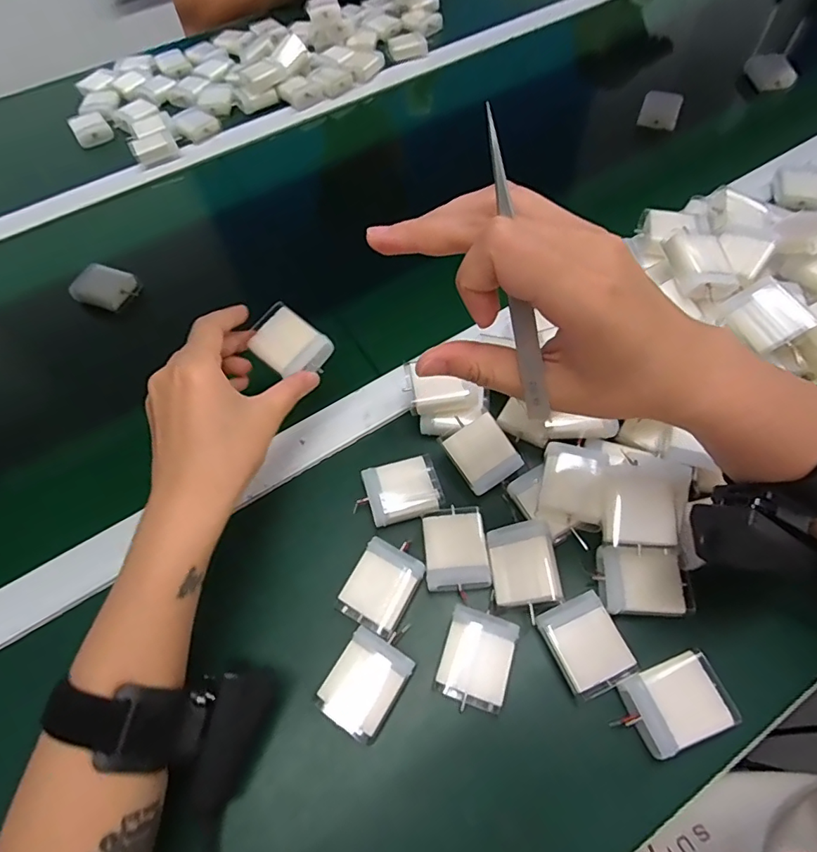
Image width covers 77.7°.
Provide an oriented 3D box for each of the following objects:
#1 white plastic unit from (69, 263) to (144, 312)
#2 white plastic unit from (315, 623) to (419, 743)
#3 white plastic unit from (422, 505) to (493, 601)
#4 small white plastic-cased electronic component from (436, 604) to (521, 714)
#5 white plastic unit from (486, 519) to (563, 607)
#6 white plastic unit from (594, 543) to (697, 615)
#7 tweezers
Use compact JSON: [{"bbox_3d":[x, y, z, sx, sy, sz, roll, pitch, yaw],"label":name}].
[{"bbox_3d":[-0.297,-0.136,0.496,0.050,0.021,0.045,18,63,14],"label":"white plastic unit"},{"bbox_3d":[-0.025,0.155,0.306,0.041,0.019,0.052,27,66,18],"label":"white plastic unit"},{"bbox_3d":[0.031,0.082,0.339,0.041,0.008,0.054,-5,60,1],"label":"white plastic unit"},{"bbox_3d":[0.042,0.139,0.305,0.039,0.013,0.051,15,62,12],"label":"small white plastic-cased electronic component"},{"bbox_3d":[0.073,0.087,0.325,0.041,0.012,0.051,-20,55,28],"label":"white plastic unit"},{"bbox_3d":[0.148,0.095,0.314,0.054,0.010,0.038,1,61,5],"label":"white plastic unit"},{"bbox_3d":[0.042,-0.056,0.196,0.009,0.116,0.004,-17,21,-6],"label":"tweezers"}]

